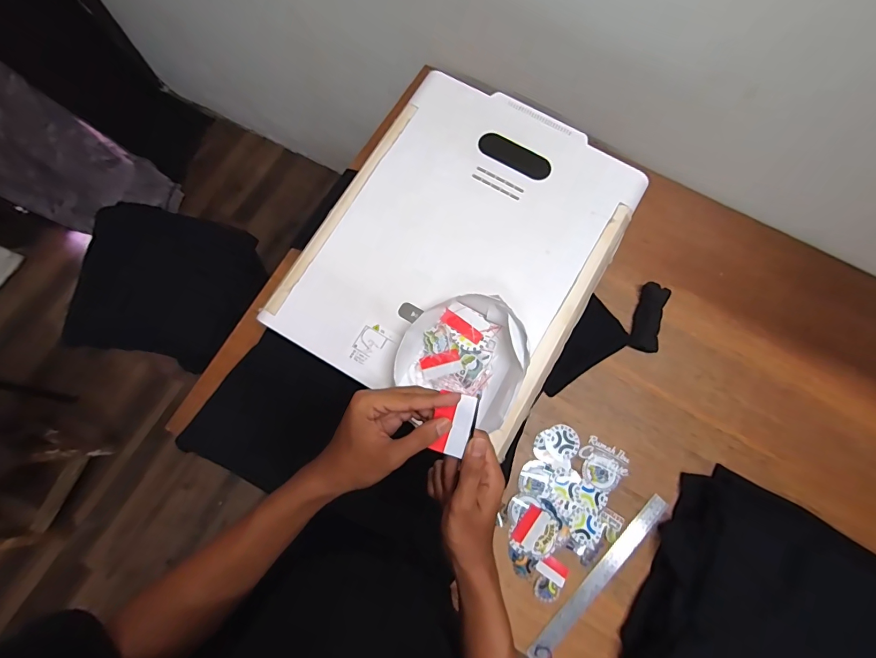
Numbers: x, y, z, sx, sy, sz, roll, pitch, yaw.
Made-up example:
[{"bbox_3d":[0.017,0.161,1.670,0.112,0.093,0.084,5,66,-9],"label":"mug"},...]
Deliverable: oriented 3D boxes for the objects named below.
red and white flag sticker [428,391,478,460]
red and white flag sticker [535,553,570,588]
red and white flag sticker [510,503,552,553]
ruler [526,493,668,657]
[{"bbox_3d":[0.014,0.092,0.401,0.037,0.005,0.062,21,96,6],"label":"red and white flag sticker"},{"bbox_3d":[0.186,0.389,0.663,0.051,0.004,0.031,34,78,9],"label":"red and white flag sticker"},{"bbox_3d":[0.153,0.326,0.676,0.038,0.004,0.065,34,78,9],"label":"red and white flag sticker"},{"bbox_3d":[0.262,0.401,0.667,0.035,0.006,0.324,41,79,18],"label":"ruler"}]

